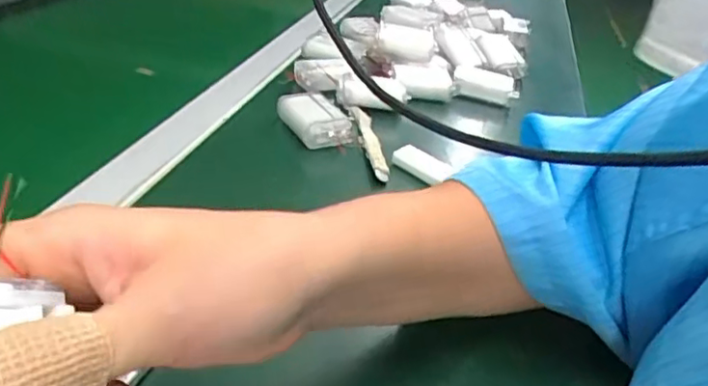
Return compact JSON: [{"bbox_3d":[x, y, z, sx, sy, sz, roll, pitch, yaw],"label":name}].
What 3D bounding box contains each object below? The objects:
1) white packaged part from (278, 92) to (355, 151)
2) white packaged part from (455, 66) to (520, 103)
[{"bbox_3d":[-0.031,-0.062,0.488,0.046,0.023,0.058,-6,34,-22],"label":"white packaged part"},{"bbox_3d":[0.134,-0.112,0.614,0.064,0.012,0.052,14,32,9],"label":"white packaged part"}]

